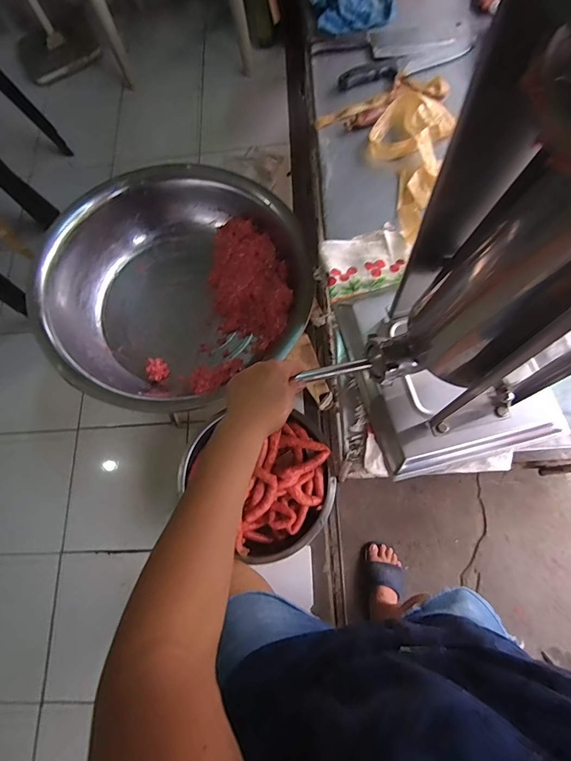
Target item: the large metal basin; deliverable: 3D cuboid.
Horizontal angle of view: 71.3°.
[{"bbox_3d":[-0.250,-0.217,0.939,0.588,0.185,0.538,-2,72,6],"label":"large metal basin"}]

